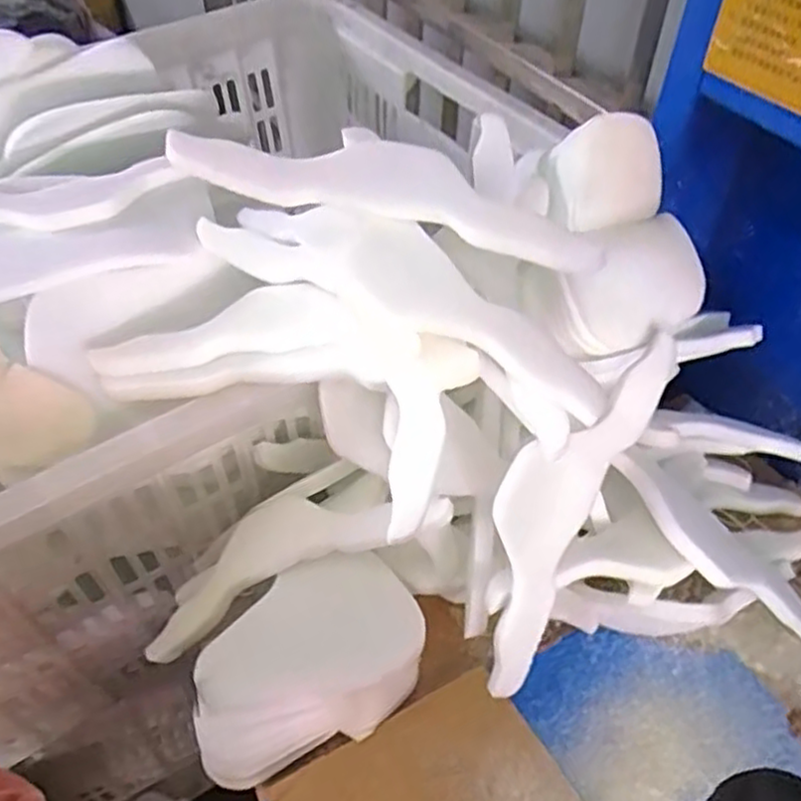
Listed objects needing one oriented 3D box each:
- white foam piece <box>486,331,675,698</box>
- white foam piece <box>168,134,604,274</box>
[{"bbox_3d":[0.093,0.063,0.446,0.065,0.235,0.017,25,2,-20],"label":"white foam piece"},{"bbox_3d":[-0.004,-0.123,0.436,0.240,0.040,0.062,14,47,12],"label":"white foam piece"}]

